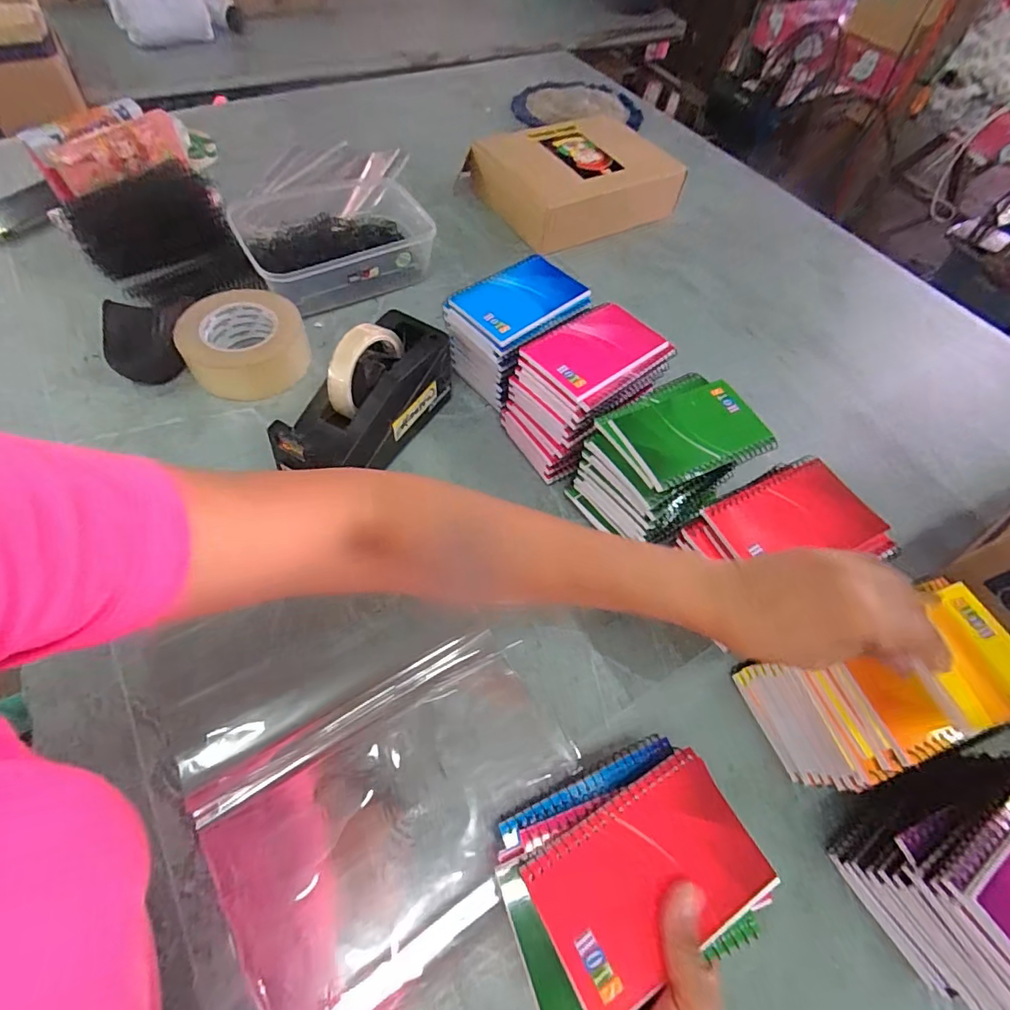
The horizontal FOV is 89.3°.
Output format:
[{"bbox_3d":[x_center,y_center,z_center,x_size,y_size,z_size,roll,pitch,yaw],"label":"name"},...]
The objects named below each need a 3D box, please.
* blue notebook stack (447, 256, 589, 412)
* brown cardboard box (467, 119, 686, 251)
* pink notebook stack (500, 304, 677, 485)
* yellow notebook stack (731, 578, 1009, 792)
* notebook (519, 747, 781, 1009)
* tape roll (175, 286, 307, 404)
[{"bbox_3d":[0.014,-0.191,0.570,0.136,0.098,0.098,-36,67,-23],"label":"blue notebook stack"},{"bbox_3d":[0.107,-0.515,0.803,0.278,0.063,0.234,-28,66,-19],"label":"brown cardboard box"},{"bbox_3d":[0.083,-0.119,0.531,0.157,0.101,0.105,-33,66,-22],"label":"pink notebook stack"},{"bbox_3d":[0.278,0.140,0.387,0.146,0.114,0.096,-14,59,-14],"label":"yellow notebook stack"},{"bbox_3d":[0.083,0.213,0.295,0.129,0.008,0.082,-23,61,-19],"label":"notebook"},{"bbox_3d":[-0.297,-0.184,0.587,0.132,0.044,0.137,-16,59,-15],"label":"tape roll"}]

